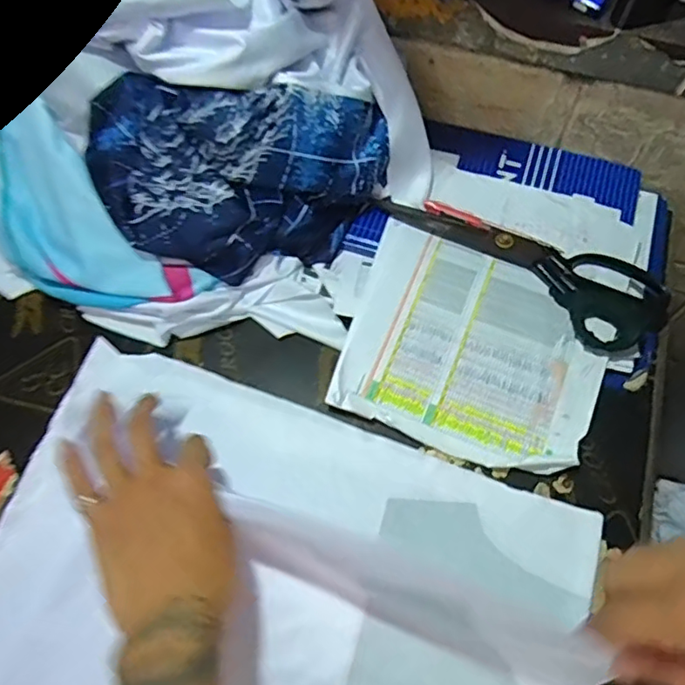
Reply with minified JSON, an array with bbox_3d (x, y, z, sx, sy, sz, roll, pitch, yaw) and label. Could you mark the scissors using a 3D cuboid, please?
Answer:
[{"bbox_3d":[0.170,-0.084,0.540,0.273,0.014,0.089,32,68,15],"label":"scissors"}]

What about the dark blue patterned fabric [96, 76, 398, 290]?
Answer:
[{"bbox_3d":[-0.088,-0.146,0.507,0.258,0.121,0.120,-2,63,-1],"label":"dark blue patterned fabric"}]

